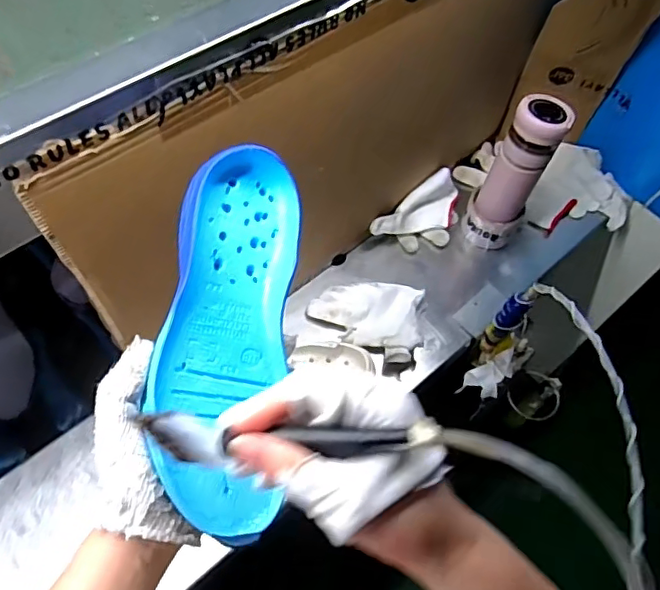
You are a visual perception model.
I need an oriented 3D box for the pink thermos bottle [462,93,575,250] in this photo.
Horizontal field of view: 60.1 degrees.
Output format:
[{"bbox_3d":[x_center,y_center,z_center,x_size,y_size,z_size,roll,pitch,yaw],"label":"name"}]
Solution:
[{"bbox_3d":[0.256,-0.162,0.799,0.078,0.229,0.065,23,56,13],"label":"pink thermos bottle"}]

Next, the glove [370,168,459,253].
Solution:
[{"bbox_3d":[0.145,-0.115,0.866,0.165,0.063,0.079,-37,64,-25],"label":"glove"}]

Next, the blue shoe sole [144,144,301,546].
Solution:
[{"bbox_3d":[-0.075,0.015,0.386,0.091,0.040,0.257,13,71,-29],"label":"blue shoe sole"}]

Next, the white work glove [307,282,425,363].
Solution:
[{"bbox_3d":[0.053,0.025,0.789,0.158,0.050,0.119,17,55,9],"label":"white work glove"}]

